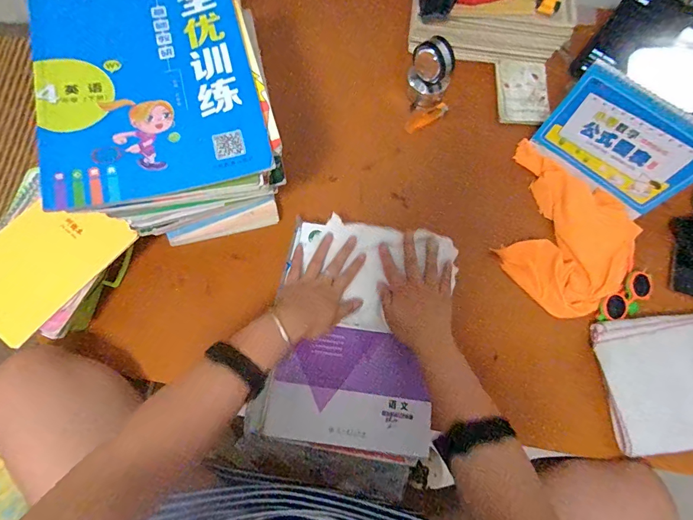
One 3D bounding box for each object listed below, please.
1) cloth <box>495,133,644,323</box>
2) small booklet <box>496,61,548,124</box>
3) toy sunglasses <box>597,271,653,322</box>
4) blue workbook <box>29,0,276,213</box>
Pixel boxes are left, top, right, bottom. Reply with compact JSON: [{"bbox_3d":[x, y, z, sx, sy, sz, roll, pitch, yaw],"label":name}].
[{"bbox_3d":[0.329,-0.046,0.605,0.244,0.048,0.203,43,76,10],"label":"cloth"},{"bbox_3d":[0.316,-0.303,0.692,0.090,0.012,0.142,8,68,0],"label":"small booklet"},{"bbox_3d":[0.425,0.060,0.588,0.106,0.023,0.042,-35,77,-11],"label":"toy sunglasses"},{"bbox_3d":[-0.211,-0.203,0.409,0.216,0.014,0.294,-15,75,-10],"label":"blue workbook"}]

